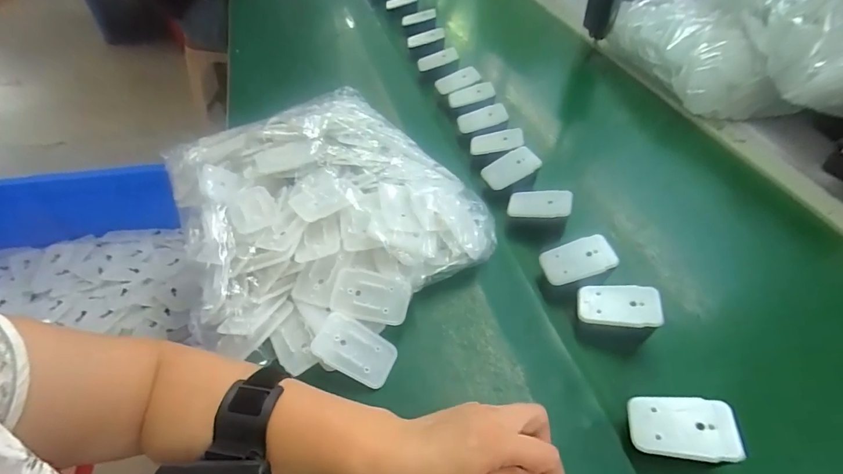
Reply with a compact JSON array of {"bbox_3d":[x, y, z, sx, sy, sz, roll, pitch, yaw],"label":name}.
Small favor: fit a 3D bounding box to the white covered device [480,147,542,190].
[{"bbox_3d":[0.113,-0.086,0.539,0.069,0.035,0.016,-28,6,20],"label":"white covered device"}]

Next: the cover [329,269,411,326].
[{"bbox_3d":[-0.045,0.054,0.384,0.067,0.004,0.043,13,72,4],"label":"cover"}]

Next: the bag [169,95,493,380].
[{"bbox_3d":[-0.113,-0.031,0.462,0.290,0.073,0.365,-28,54,-25],"label":"bag"}]

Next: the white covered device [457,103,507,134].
[{"bbox_3d":[0.087,-0.169,0.610,0.070,0.028,0.009,-13,2,16],"label":"white covered device"}]

